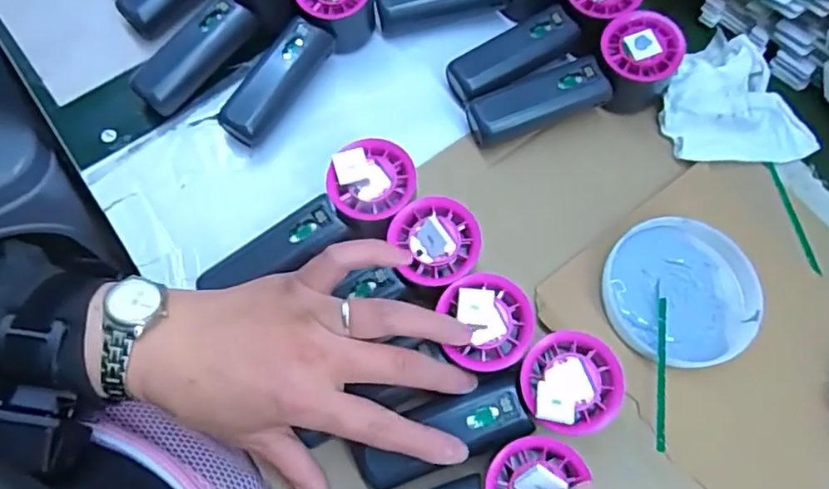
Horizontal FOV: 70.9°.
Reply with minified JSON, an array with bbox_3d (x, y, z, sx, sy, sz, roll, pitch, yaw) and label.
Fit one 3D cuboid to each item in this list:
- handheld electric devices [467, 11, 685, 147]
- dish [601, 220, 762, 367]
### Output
[{"bbox_3d":[0.116,-0.117,0.438,0.155,0.049,0.052,-21,71,3],"label":"handheld electric devices"},{"bbox_3d":[0.180,0.032,0.396,0.102,0.016,0.098,-20,71,-10],"label":"dish"}]

